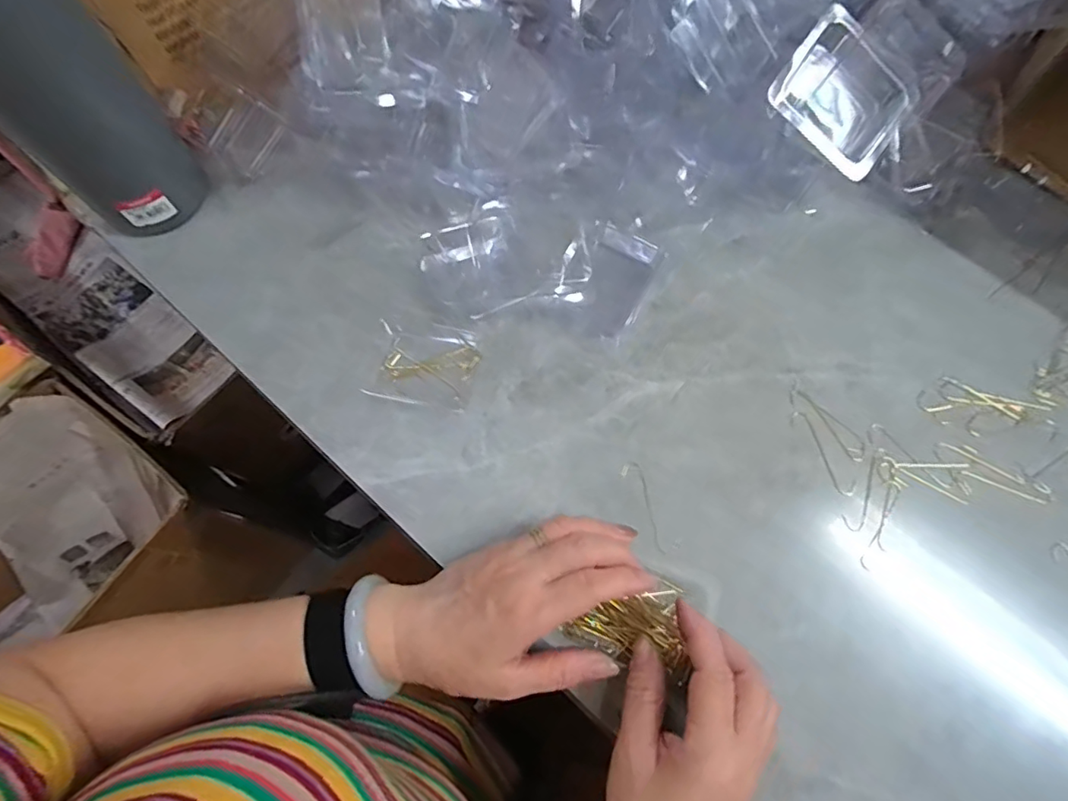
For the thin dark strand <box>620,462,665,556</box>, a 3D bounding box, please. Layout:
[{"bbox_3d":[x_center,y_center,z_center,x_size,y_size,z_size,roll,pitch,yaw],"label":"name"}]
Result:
[{"bbox_3d":[0.075,0.071,0.364,0.015,0.004,0.063,-18,73,-8],"label":"thin dark strand"}]

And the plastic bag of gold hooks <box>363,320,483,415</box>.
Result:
[{"bbox_3d":[-0.077,-0.023,0.389,0.071,0.006,0.052,13,71,2],"label":"plastic bag of gold hooks"}]

